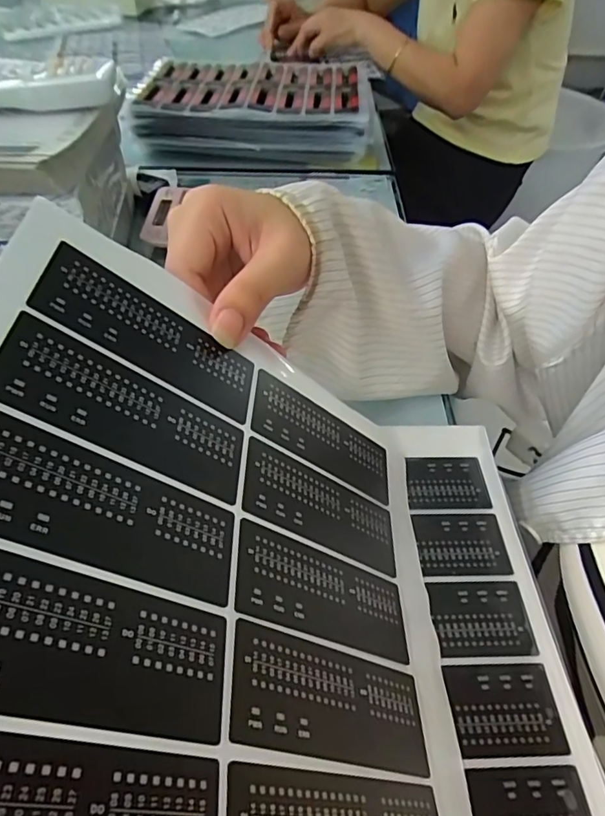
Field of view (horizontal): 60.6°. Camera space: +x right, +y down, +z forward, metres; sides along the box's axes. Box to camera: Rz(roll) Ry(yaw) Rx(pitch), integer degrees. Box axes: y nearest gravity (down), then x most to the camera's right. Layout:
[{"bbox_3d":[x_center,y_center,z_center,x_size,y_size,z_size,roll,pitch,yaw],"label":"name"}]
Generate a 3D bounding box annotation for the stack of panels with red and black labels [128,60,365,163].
[{"bbox_3d":[-0.063,-0.385,0.665,0.289,0.068,0.195,4,47,1],"label":"stack of panels with red and black labels"}]

